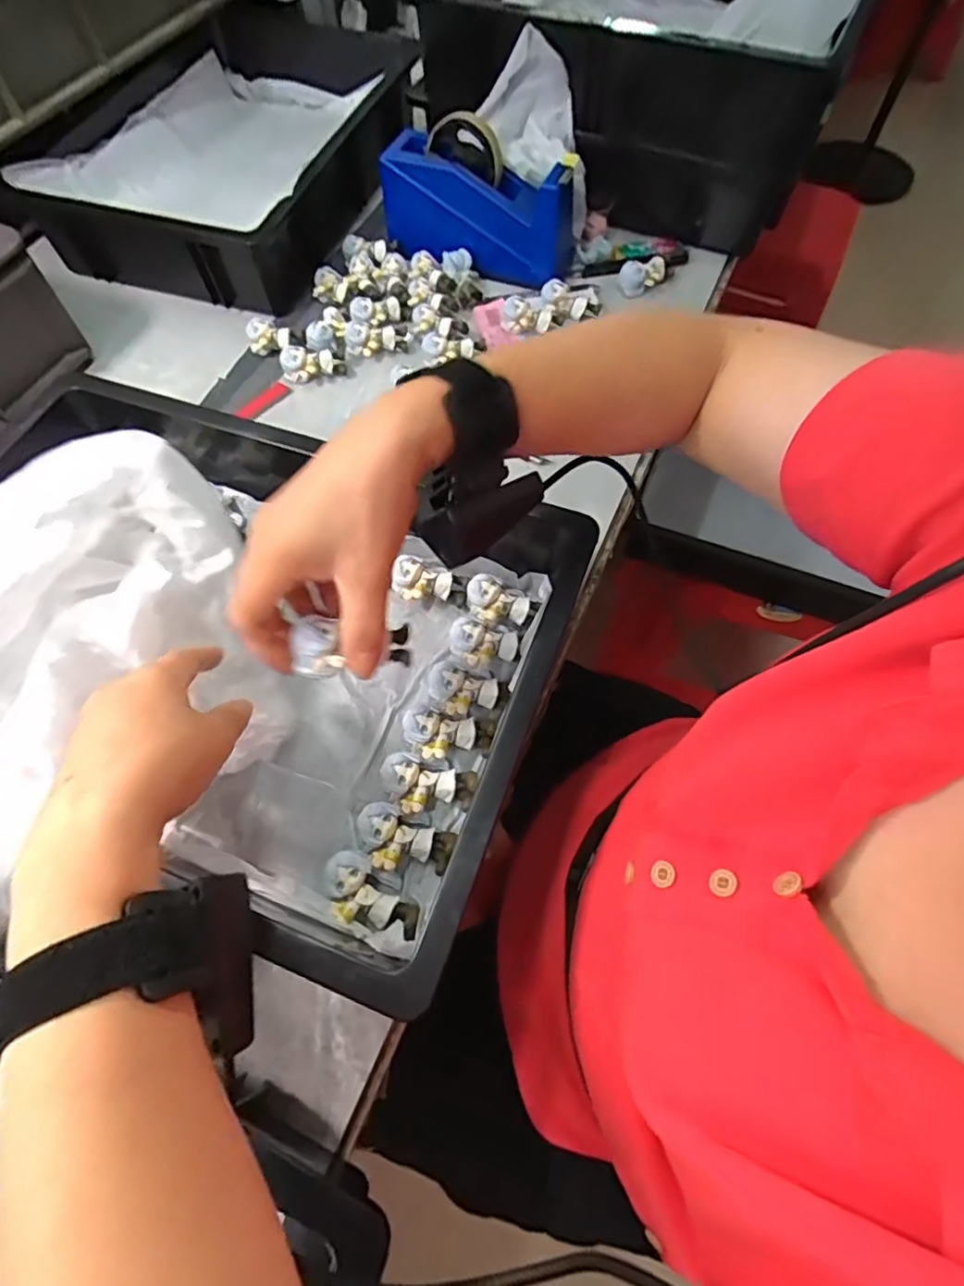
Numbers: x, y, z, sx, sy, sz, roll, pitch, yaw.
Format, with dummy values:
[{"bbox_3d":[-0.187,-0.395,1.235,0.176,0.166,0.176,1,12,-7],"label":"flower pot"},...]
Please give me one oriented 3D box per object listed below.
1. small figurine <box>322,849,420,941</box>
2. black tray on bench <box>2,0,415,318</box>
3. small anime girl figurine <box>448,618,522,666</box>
[{"bbox_3d":[-0.069,0.162,0.370,0.067,0.031,0.035,28,67,13],"label":"small figurine"},{"bbox_3d":[-0.290,-0.563,0.685,0.296,0.134,0.418,29,67,14],"label":"black tray on bench"},{"bbox_3d":[0.002,0.004,0.449,0.054,0.031,0.030,11,64,5],"label":"small anime girl figurine"}]

